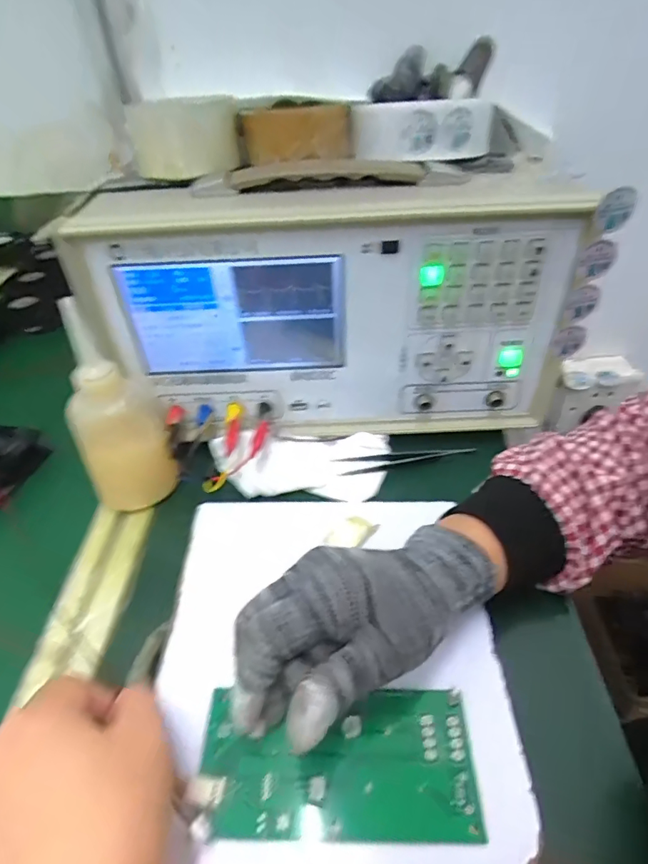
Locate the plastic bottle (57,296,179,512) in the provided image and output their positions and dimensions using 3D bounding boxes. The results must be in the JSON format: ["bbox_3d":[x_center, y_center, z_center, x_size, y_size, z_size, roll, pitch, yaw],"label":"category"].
[{"bbox_3d":[-0.155,-0.022,0.358,0.062,0.131,0.069,-16,42,-13],"label":"plastic bottle"}]

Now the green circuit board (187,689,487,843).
[{"bbox_3d":[0.007,0.163,0.242,0.133,0.010,0.063,-2,42,-2],"label":"green circuit board"}]

